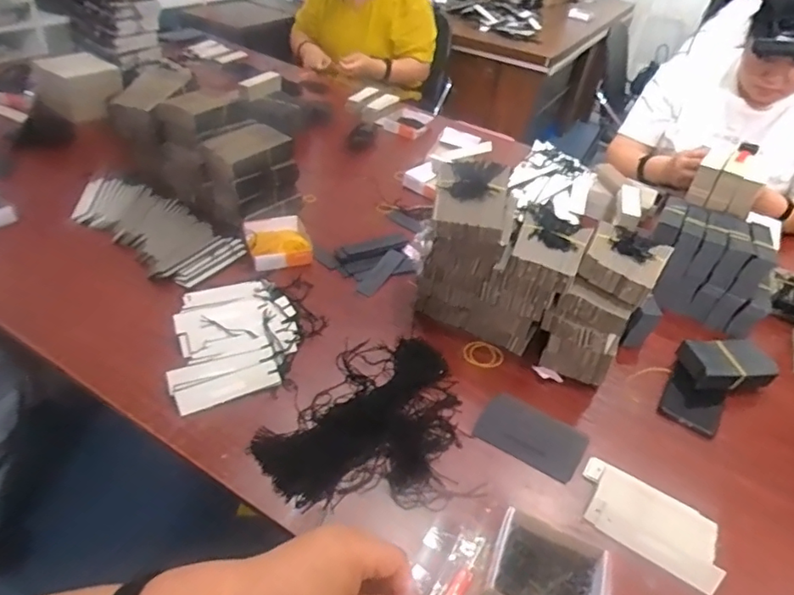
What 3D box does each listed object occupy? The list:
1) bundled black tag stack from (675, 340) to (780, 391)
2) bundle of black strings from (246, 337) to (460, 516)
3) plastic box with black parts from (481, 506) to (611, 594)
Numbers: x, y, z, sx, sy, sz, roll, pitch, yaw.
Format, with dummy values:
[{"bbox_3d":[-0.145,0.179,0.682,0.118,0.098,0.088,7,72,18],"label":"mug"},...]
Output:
[{"bbox_3d":[0.498,0.100,0.803,0.125,0.034,0.075,1,40,-9],"label":"bundled black tag stack"},{"bbox_3d":[-0.015,0.164,0.669,0.172,0.019,0.287,36,48,29],"label":"bundle of black strings"},{"bbox_3d":[0.152,0.282,0.538,0.112,0.031,0.111,20,40,14],"label":"plastic box with black parts"}]

